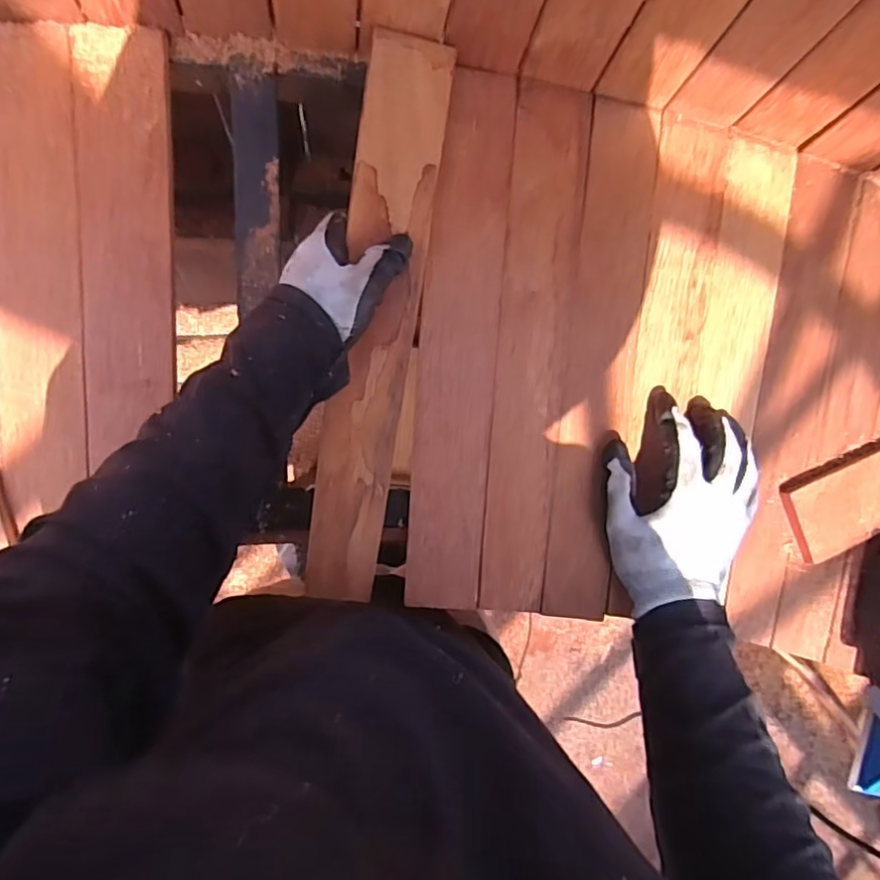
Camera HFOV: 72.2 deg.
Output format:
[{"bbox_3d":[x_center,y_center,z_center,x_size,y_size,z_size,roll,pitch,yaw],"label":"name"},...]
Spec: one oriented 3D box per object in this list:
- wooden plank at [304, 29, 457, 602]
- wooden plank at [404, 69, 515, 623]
[{"bbox_3d":[-0.046,-0.093,0.453,0.061,0.008,0.419,8,89,-8],"label":"wooden plank"},{"bbox_3d":[0.017,-0.083,0.468,0.060,0.010,0.413,5,86,-9],"label":"wooden plank"}]

